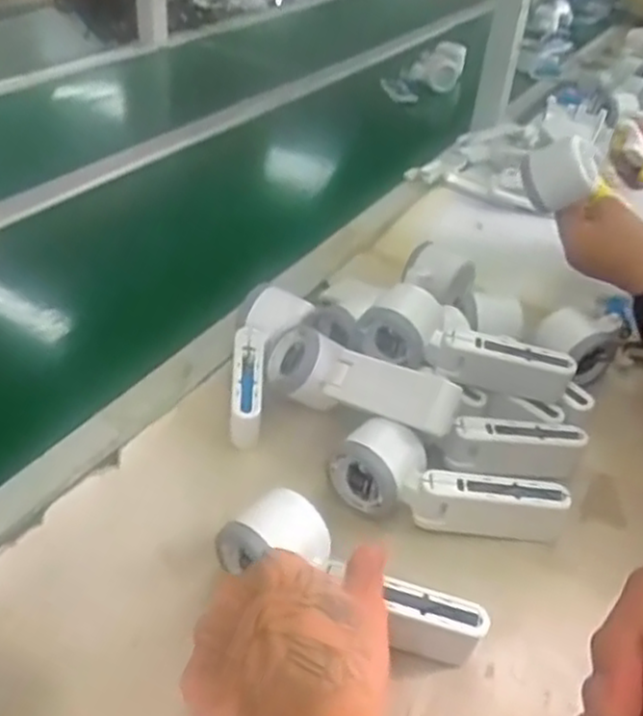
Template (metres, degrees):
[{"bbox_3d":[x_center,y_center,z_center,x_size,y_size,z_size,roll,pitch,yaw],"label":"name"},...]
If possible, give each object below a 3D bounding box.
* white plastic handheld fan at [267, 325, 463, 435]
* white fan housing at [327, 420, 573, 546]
[{"bbox_3d":[0.032,0.019,0.573,0.163,0.055,0.036,15,-3,36],"label":"white plastic handheld fan"},{"bbox_3d":[0.091,0.091,0.530,0.164,0.055,0.055,14,38,11],"label":"white fan housing"}]

